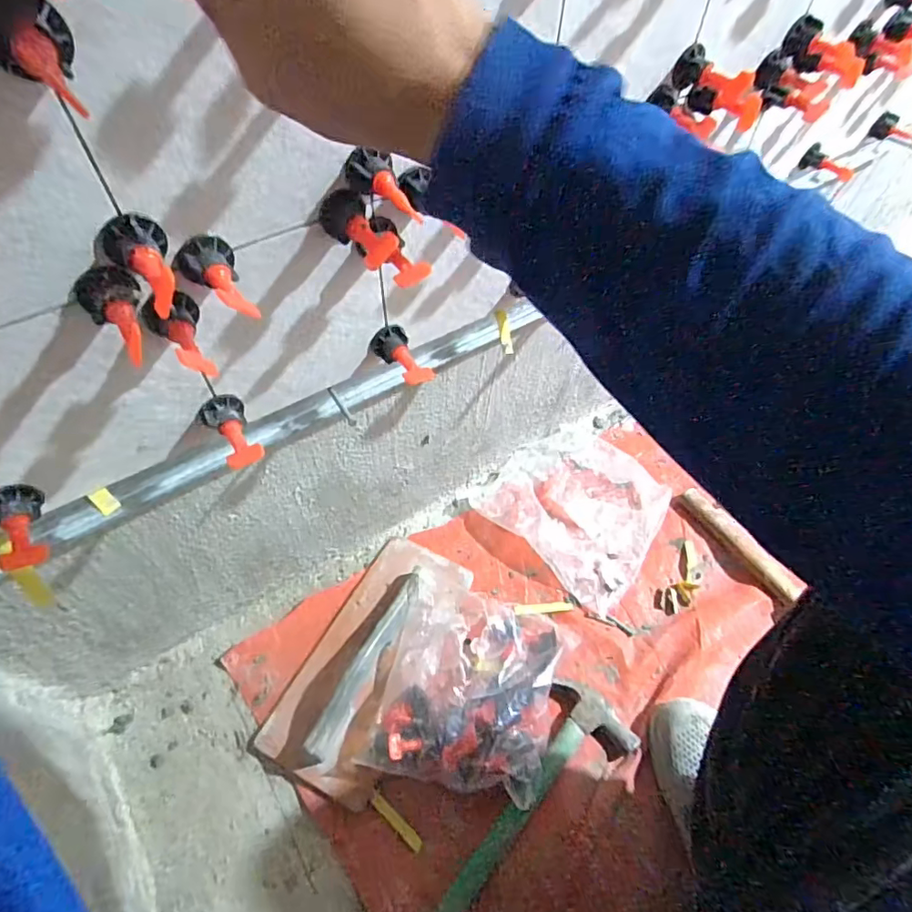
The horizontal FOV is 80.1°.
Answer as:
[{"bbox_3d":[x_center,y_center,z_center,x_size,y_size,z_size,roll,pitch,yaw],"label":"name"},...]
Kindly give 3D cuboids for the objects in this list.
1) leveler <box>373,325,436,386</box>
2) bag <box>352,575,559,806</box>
[{"bbox_3d":[-0.045,-0.084,0.464,0.033,0.029,0.055,-24,60,-17],"label":"leveler"},{"bbox_3d":[0.019,0.277,0.663,0.208,0.069,0.225,13,56,7],"label":"bag"}]

